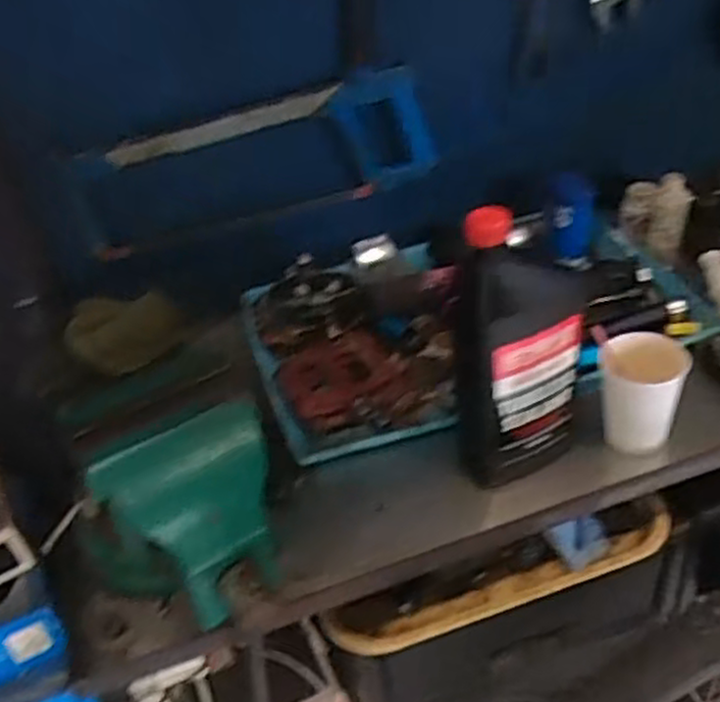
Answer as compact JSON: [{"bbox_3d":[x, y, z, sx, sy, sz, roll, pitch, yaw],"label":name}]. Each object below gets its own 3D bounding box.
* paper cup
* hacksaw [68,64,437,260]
[{"bbox_3d":[0.252,0.036,0.692,0.071,0.084,0.064,6,40,17],"label":"paper cup"},{"bbox_3d":[-0.104,-0.200,0.800,0.369,0.145,0.035,-13,38,-7],"label":"hacksaw"}]

